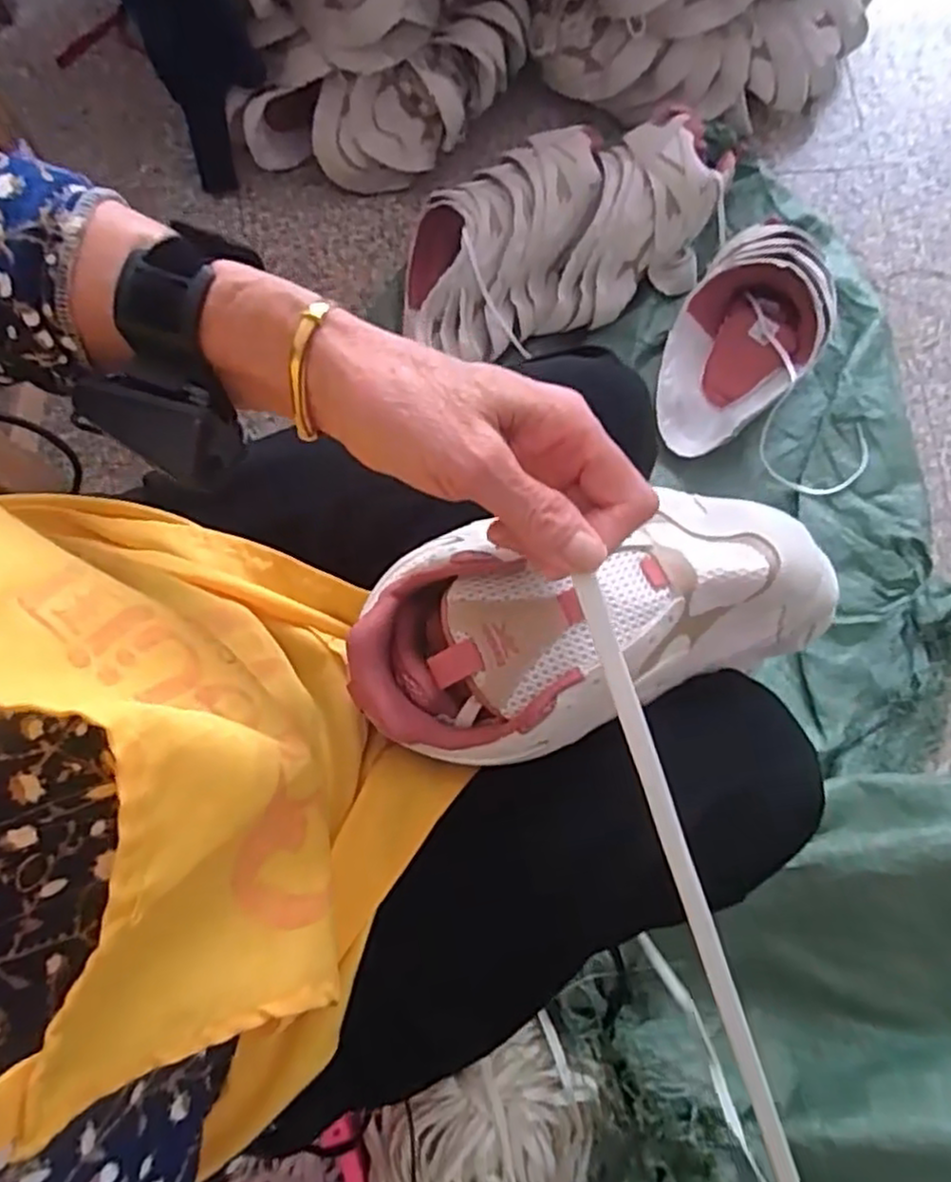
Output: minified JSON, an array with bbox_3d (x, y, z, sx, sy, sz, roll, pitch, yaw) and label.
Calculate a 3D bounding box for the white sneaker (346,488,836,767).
[{"bbox_3d":[0.064,0.013,0.379,0.254,0.091,0.118,-12,77,-10],"label":"white sneaker"}]

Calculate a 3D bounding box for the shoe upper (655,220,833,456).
[{"bbox_3d":[0.316,-0.299,0.848,0.161,0.101,0.278,35,80,8],"label":"shoe upper"}]

